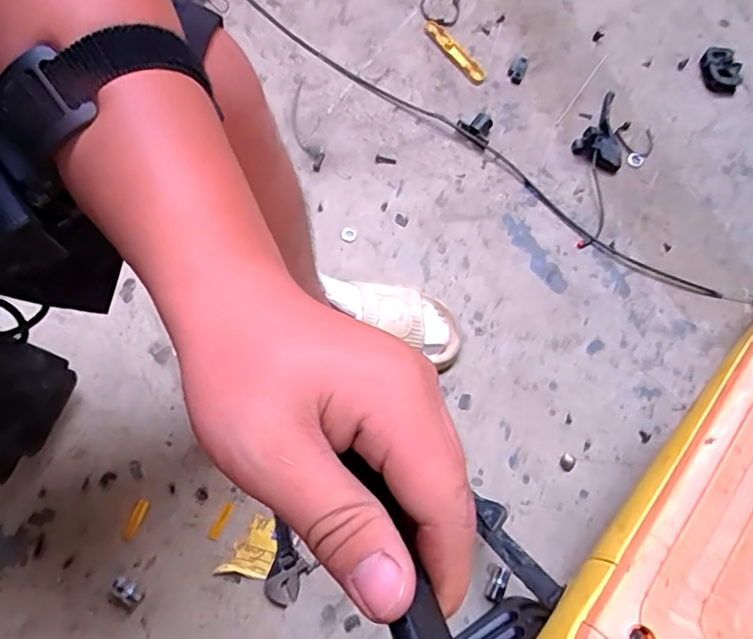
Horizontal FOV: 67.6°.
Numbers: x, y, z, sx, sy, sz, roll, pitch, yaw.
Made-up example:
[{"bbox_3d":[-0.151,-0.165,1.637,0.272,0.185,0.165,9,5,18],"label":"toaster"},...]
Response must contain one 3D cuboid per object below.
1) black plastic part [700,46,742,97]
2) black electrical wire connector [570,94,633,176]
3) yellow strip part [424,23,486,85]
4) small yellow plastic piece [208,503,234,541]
[{"bbox_3d":[0.591,-0.428,0.975,0.055,0.035,0.091,-11,71,-7],"label":"black plastic part"},{"bbox_3d":[0.378,-0.298,0.910,0.081,0.019,0.114,35,72,9],"label":"black electrical wire connector"},{"bbox_3d":[0.132,-0.452,0.953,0.027,0.015,0.142,-36,76,-15],"label":"yellow strip part"},{"bbox_3d":[-0.196,0.255,0.711,0.013,0.005,0.049,28,71,7],"label":"small yellow plastic piece"}]

